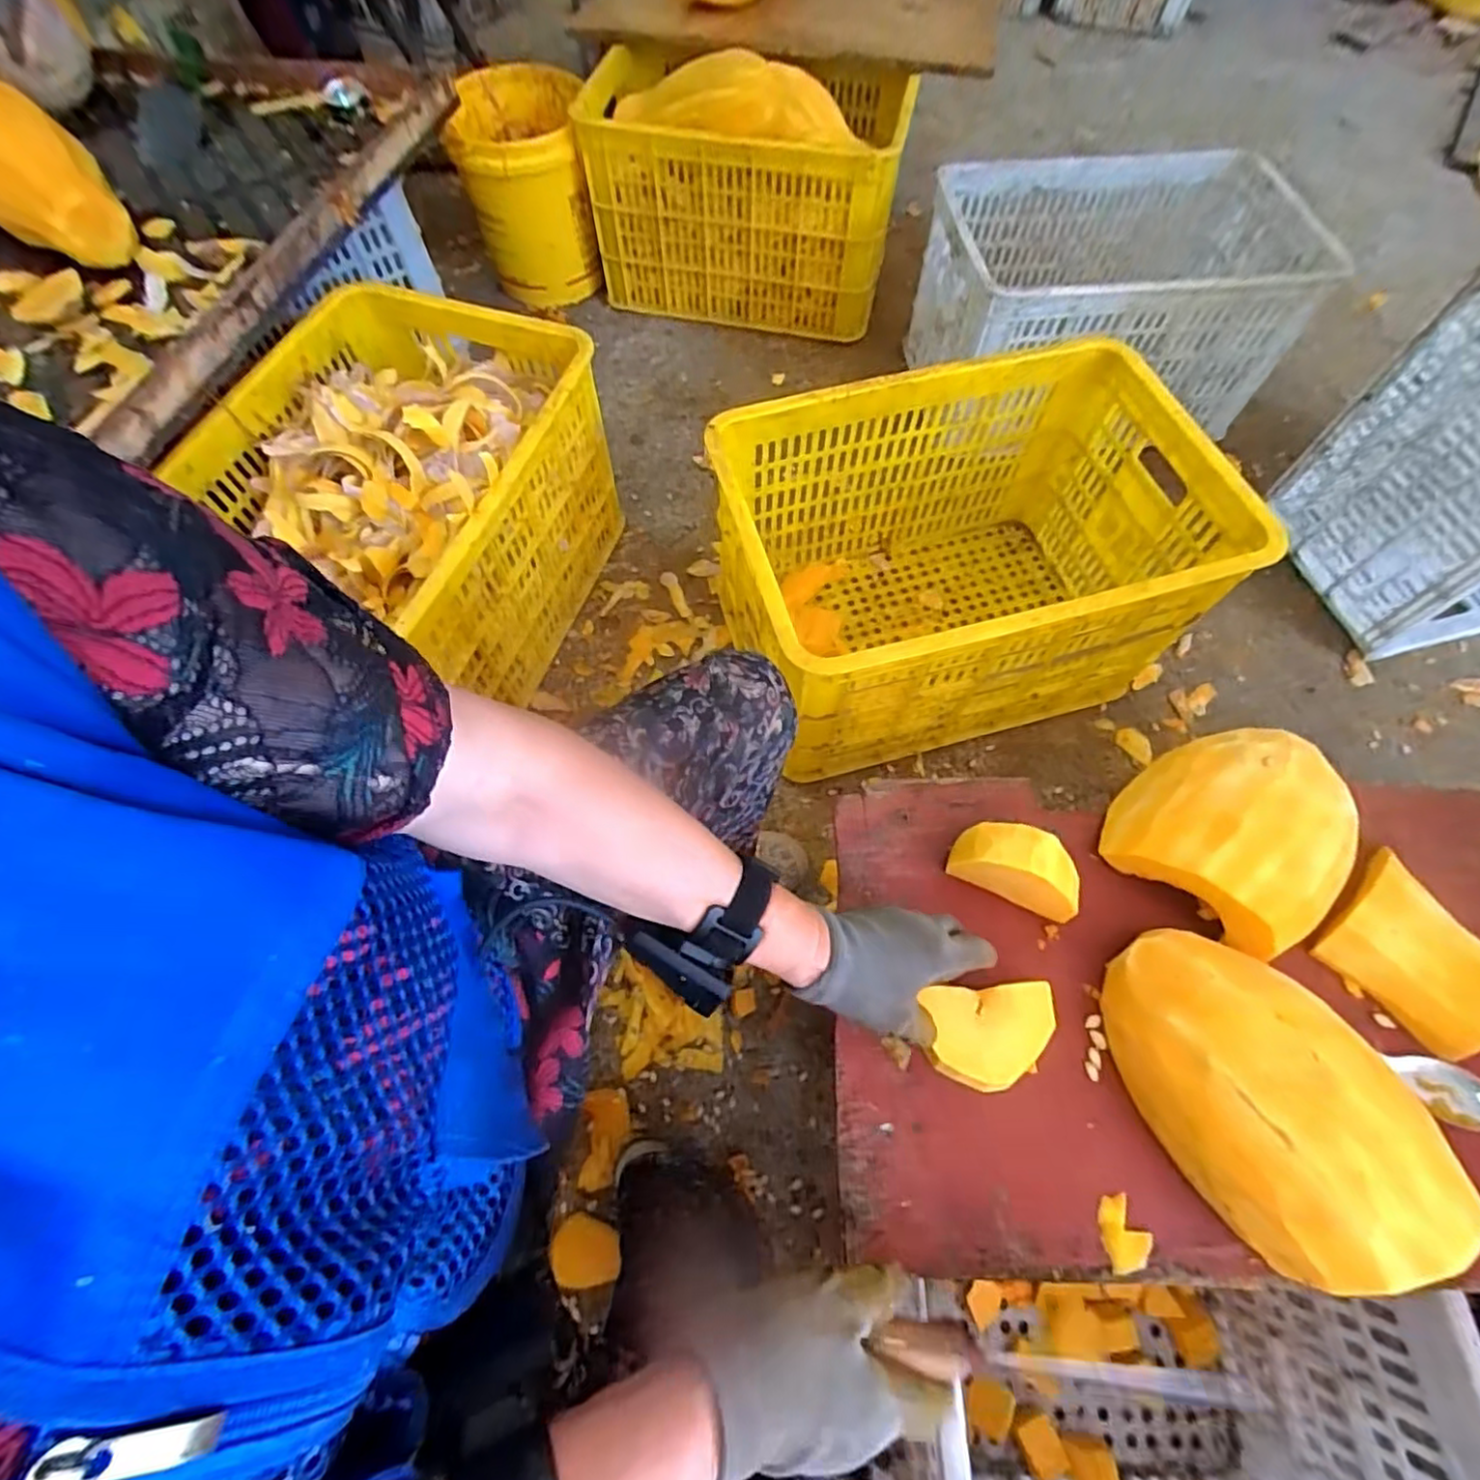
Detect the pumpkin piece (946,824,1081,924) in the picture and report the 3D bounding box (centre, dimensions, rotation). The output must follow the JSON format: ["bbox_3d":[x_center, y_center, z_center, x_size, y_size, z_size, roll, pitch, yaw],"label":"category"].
[{"bbox_3d":[0.213,0.094,0.493,0.093,0.058,0.044,24,67,11],"label":"pumpkin piece"}]

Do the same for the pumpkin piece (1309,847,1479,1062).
[{"bbox_3d":[0.491,0.157,0.468,0.086,0.041,0.116,-38,70,-16],"label":"pumpkin piece"}]

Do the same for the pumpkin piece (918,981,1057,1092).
[{"bbox_3d":[0.175,0.205,0.449,0.087,0.016,0.064,-3,65,-1],"label":"pumpkin piece"}]

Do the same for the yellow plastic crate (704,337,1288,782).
[{"bbox_3d":[0.252,-0.205,0.785,0.510,0.293,0.334,-14,66,-6],"label":"yellow plastic crate"}]

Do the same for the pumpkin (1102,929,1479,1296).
[{"bbox_3d":[0.334,0.225,0.419,0.123,0.075,0.199,-28,68,-12],"label":"pumpkin"}]

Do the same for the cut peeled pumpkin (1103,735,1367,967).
[{"bbox_3d":[0.382,0.063,0.498,0.159,0.072,0.140,-42,71,-17],"label":"cut peeled pumpkin"}]

